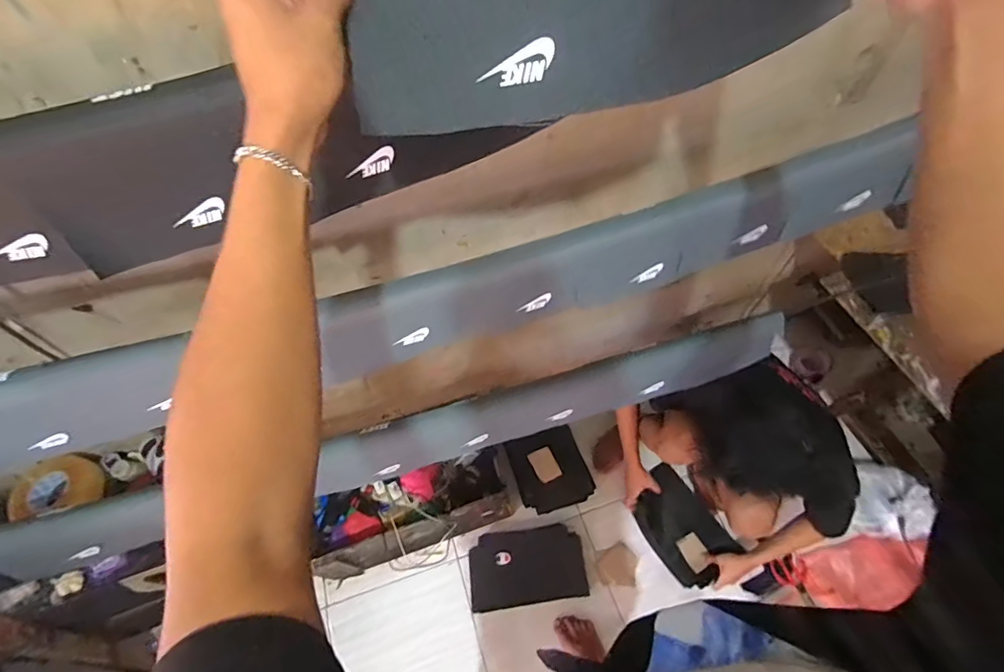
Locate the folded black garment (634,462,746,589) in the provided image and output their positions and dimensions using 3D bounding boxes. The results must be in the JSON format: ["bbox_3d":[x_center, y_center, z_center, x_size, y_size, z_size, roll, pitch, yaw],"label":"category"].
[{"bbox_3d":[0.511,0.535,1.365,0.194,0.076,0.293,-31,63,-14],"label":"folded black garment"}]

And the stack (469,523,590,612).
[{"bbox_3d":[0.073,0.663,1.379,0.327,0.032,0.191,-8,60,-1],"label":"stack"}]

